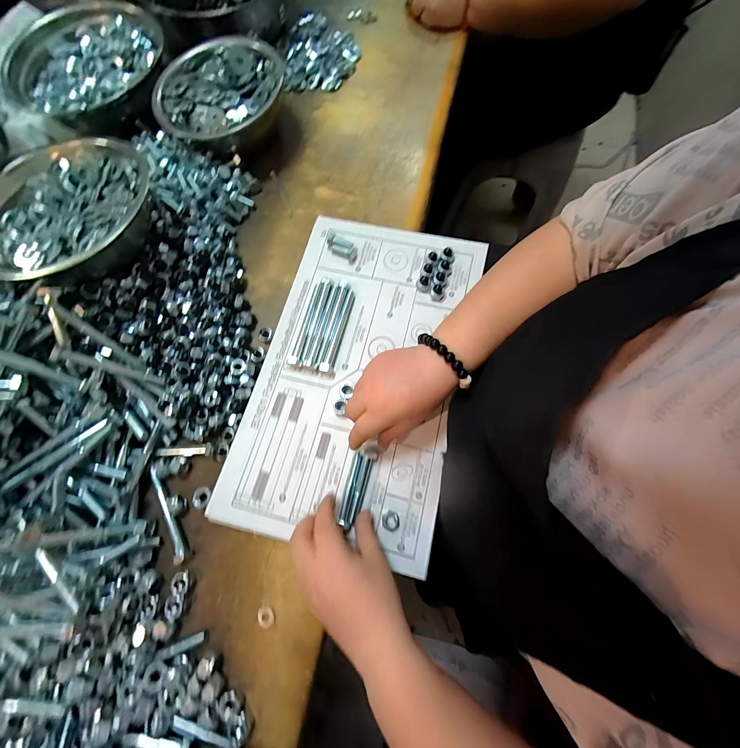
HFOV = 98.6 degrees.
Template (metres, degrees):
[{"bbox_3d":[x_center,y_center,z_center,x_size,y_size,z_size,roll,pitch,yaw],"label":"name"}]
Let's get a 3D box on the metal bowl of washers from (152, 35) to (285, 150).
[{"bbox_3d":[-0.206,-0.378,0.443,0.169,0.071,0.167,0,74,1],"label":"metal bowl of washers"}]

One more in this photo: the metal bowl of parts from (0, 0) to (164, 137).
[{"bbox_3d":[-0.405,-0.444,0.467,0.185,0.068,0.195,0,74,1],"label":"metal bowl of parts"}]

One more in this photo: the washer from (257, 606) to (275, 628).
[{"bbox_3d":[-0.100,0.233,0.304,0.017,0.004,0.017,4,74,2],"label":"washer"}]

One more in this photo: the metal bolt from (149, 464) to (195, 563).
[{"bbox_3d":[-0.207,0.141,0.325,0.010,0.013,0.100,-30,75,-8],"label":"metal bolt"}]

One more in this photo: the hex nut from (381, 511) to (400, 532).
[{"bbox_3d":[0.021,0.144,0.312,0.017,0.004,0.017,28,76,9],"label":"hex nut"}]

